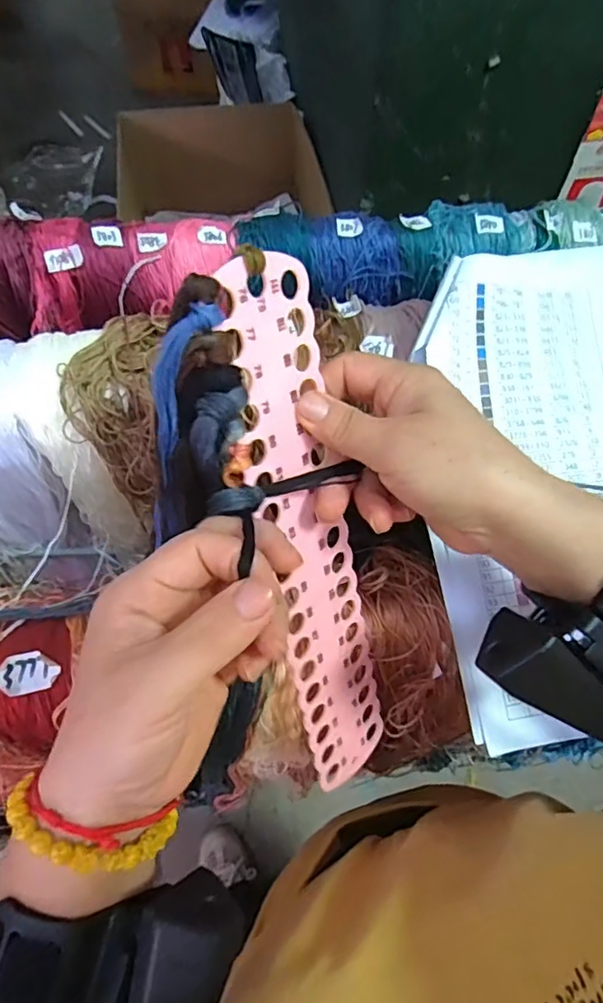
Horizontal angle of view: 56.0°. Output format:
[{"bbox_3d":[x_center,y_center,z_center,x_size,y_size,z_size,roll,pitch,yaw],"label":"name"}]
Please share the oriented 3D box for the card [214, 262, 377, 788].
[{"bbox_3d":[0.007,0.031,0.290,0.005,0.287,0.053,15,35,43],"label":"card"}]

